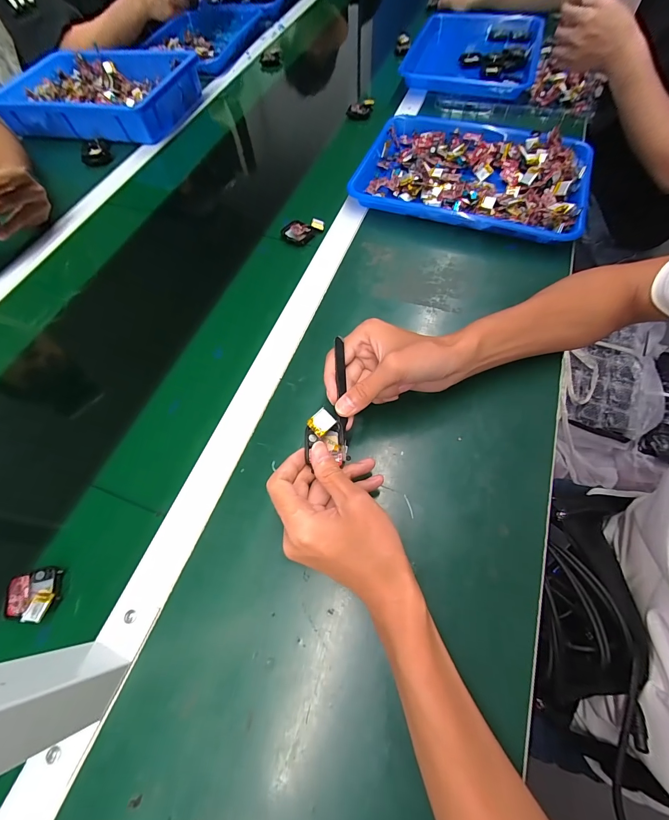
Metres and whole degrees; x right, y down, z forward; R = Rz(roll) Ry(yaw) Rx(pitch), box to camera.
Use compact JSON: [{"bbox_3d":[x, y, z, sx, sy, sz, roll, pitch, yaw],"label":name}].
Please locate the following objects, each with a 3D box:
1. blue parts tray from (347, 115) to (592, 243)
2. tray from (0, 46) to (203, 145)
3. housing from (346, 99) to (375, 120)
[{"bbox_3d":[0.215,-0.375,0.538,0.341,0.040,0.255,18,65,13],"label":"blue parts tray"},{"bbox_3d":[-0.495,-0.671,0.710,0.378,0.071,0.260,7,63,8],"label":"tray"},{"bbox_3d":[0.052,-0.606,0.679,0.052,0.023,0.031,1,62,5],"label":"housing"}]

